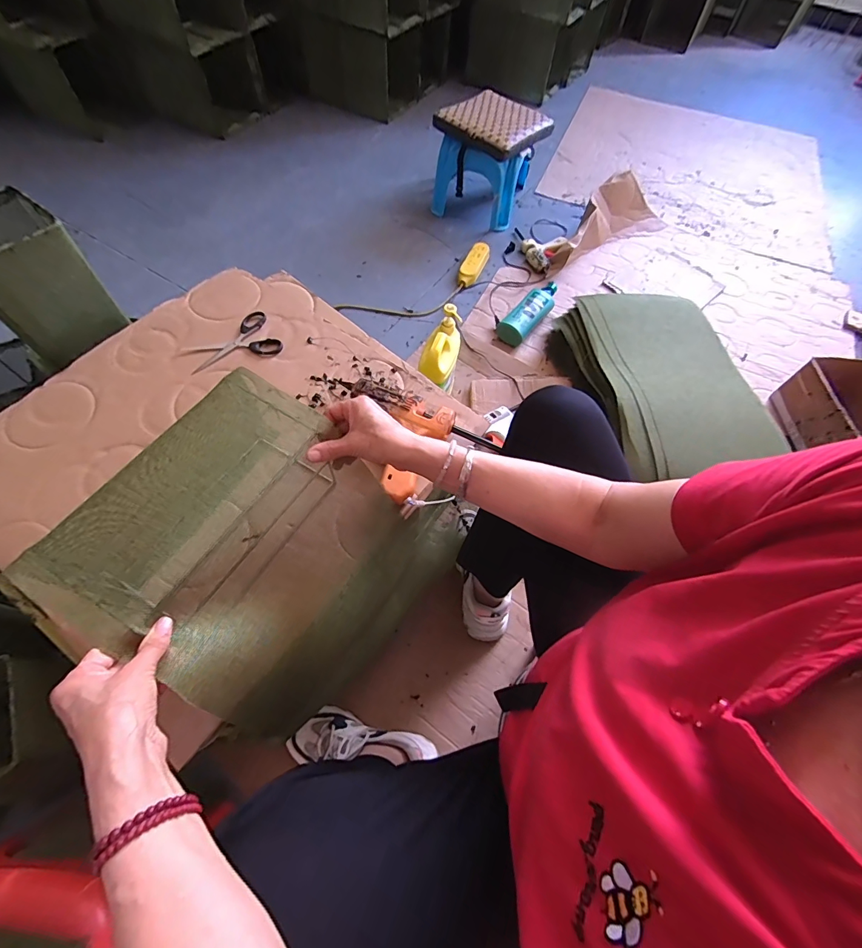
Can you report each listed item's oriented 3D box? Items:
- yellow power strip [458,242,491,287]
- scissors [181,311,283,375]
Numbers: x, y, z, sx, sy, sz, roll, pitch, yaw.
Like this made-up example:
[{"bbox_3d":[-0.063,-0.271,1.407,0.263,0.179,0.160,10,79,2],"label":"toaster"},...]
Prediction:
[{"bbox_3d":[0.137,-0.675,1.306,0.065,0.046,0.207,23,65,9],"label":"yellow power strip"},{"bbox_3d":[-0.324,-0.210,0.668,0.139,0.009,0.094,-28,68,-16],"label":"scissors"}]

